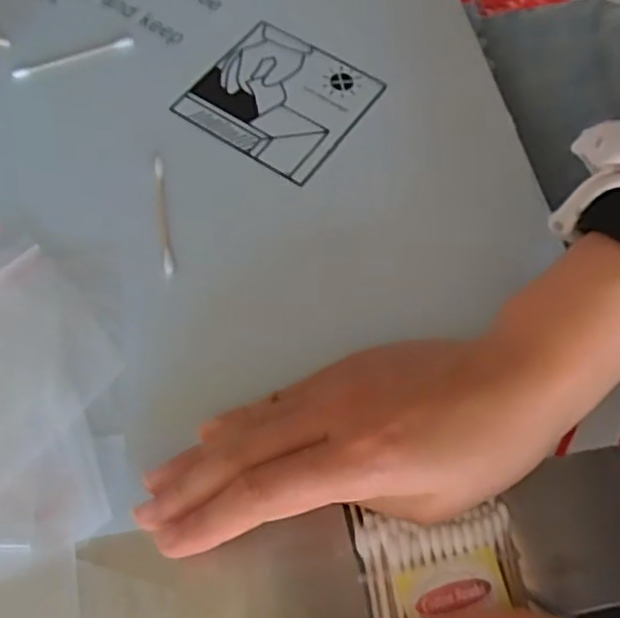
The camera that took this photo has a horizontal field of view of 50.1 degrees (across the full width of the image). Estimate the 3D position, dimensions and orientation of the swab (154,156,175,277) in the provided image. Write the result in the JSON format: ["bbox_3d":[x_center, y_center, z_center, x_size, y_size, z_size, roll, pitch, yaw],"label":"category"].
[{"bbox_3d":[-0.074,-0.048,0.338,0.005,0.009,0.068,-9,62,-6],"label":"swab"}]

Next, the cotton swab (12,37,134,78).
[{"bbox_3d":[-0.139,-0.147,0.389,0.071,0.005,0.008,-20,64,-12],"label":"cotton swab"}]

